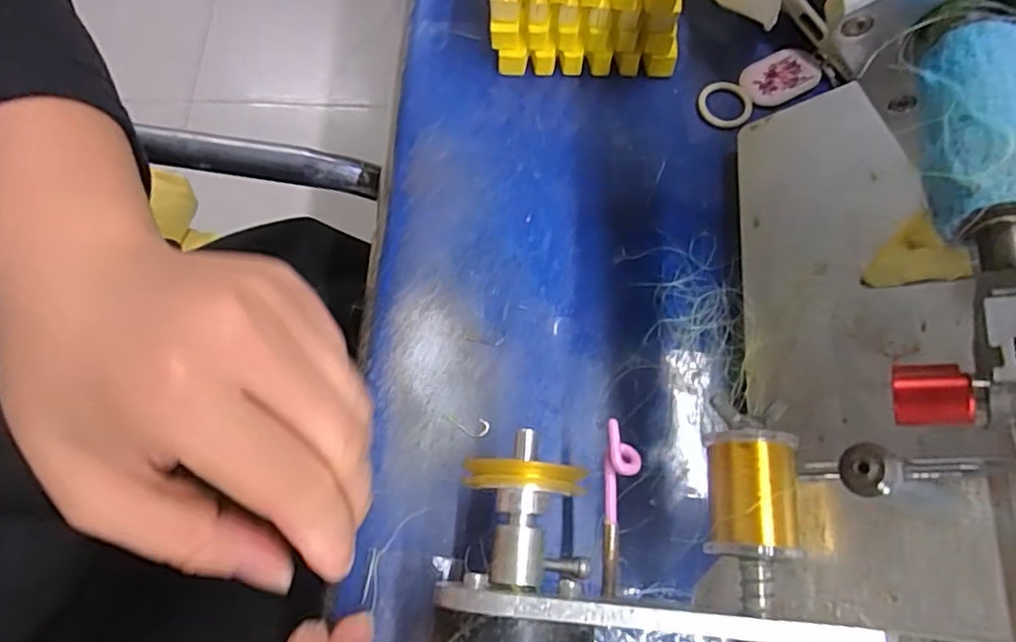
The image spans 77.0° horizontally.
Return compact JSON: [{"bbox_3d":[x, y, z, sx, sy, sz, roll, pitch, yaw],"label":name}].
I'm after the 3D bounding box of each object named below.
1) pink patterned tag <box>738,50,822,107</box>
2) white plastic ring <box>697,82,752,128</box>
[{"bbox_3d":[0.125,-0.112,0.293,0.036,0.004,0.024,-29,73,-9],"label":"pink patterned tag"},{"bbox_3d":[0.098,-0.099,0.289,0.024,0.004,0.023,0,71,0],"label":"white plastic ring"}]

